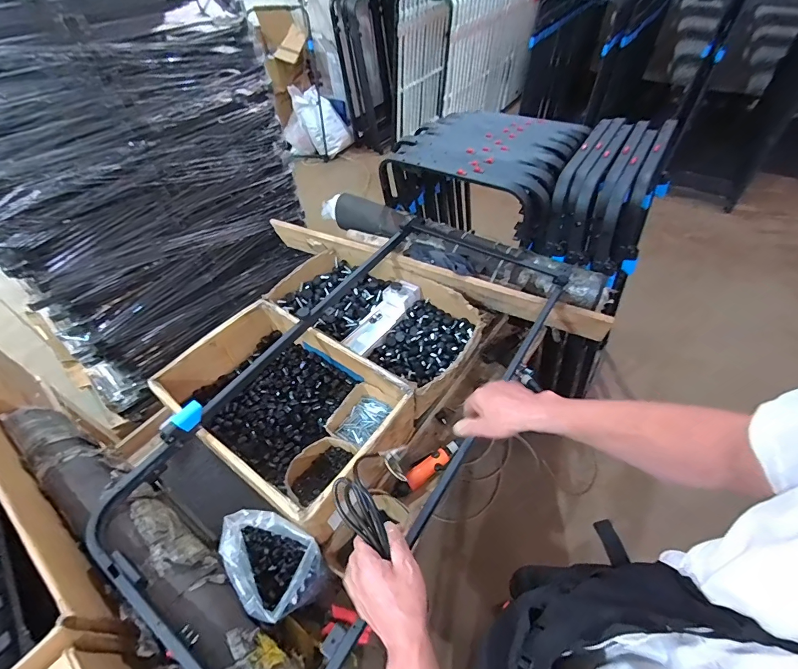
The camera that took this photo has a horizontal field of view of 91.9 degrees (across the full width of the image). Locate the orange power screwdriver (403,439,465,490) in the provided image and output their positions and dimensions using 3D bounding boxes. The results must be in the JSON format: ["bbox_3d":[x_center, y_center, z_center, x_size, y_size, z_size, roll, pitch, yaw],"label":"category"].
[{"bbox_3d":[0.085,0.301,0.914,0.157,0.038,0.038,-34,56,-22],"label":"orange power screwdriver"}]

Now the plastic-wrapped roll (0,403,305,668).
[{"bbox_3d":[-0.476,0.349,0.690,0.873,0.093,0.122,27,57,24],"label":"plastic-wrapped roll"}]

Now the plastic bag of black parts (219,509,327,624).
[{"bbox_3d":[-0.226,0.397,0.696,0.134,0.107,0.186,-37,57,-23],"label":"plastic bag of black parts"}]

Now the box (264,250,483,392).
[{"bbox_3d":[-0.069,-0.068,1.124,0.608,0.118,0.322,29,58,25],"label":"box"}]

